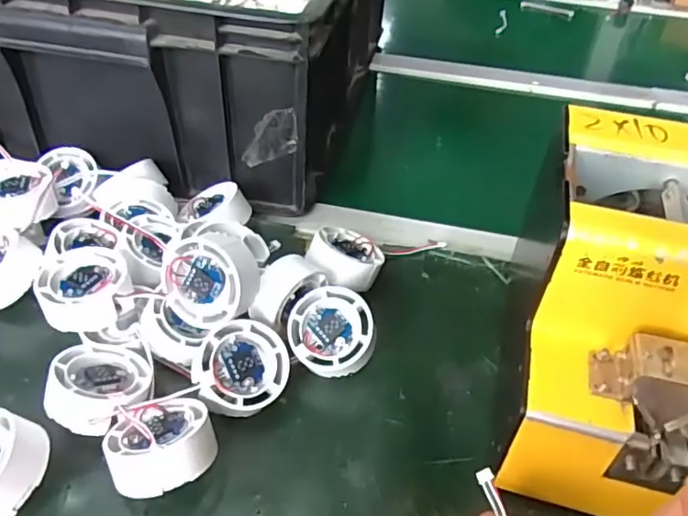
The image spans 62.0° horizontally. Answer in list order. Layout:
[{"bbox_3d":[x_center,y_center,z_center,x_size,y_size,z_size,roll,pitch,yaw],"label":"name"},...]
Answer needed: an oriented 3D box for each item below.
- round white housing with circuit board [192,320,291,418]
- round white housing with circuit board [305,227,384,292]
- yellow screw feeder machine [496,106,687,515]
[{"bbox_3d":[-0.062,0.067,0.349,0.053,0.026,0.053,7,66,-16],"label":"round white housing with circuit board"},{"bbox_3d":[0.000,0.001,0.424,0.052,0.025,0.055,17,30,-10],"label":"round white housing with circuit board"},{"bbox_3d":[0.163,0.036,0.313,0.121,0.150,0.177,15,44,12],"label":"yellow screw feeder machine"}]

